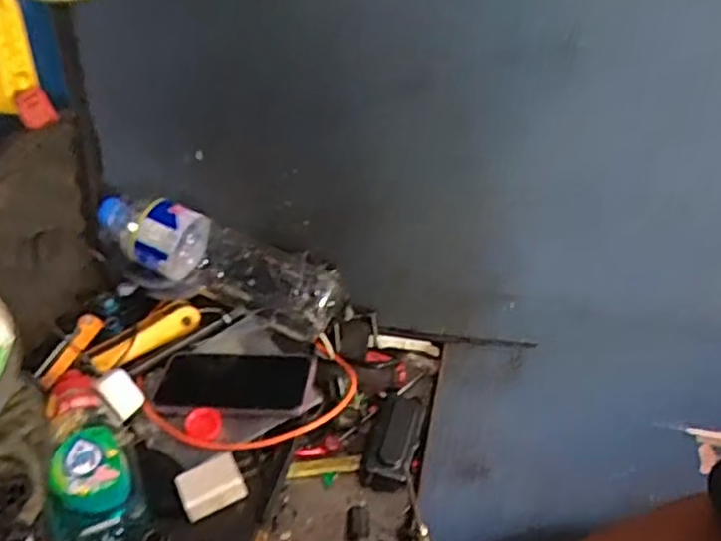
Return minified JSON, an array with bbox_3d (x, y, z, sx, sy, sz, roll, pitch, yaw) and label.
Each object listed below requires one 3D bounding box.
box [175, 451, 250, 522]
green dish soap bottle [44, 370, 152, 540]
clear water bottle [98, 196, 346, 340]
[{"bbox_3d":[-0.126,0.182,0.578,0.053,0.027,0.036,-13,41,-20],"label":"box"},{"bbox_3d":[-0.235,0.160,0.586,0.078,0.050,0.161,-13,41,-20],"label":"green dish soap bottle"},{"bbox_3d":[-0.152,-0.021,0.752,0.279,0.082,0.100,24,40,3],"label":"clear water bottle"}]

